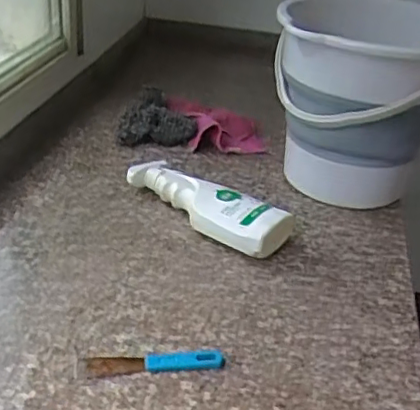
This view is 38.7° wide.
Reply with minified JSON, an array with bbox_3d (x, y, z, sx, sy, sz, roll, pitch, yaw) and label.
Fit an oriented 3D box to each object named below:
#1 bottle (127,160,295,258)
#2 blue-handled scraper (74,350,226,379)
[{"bbox_3d":[-0.005,-0.002,0.782,0.231,0.055,0.087,24,36,28],"label":"bottle"},{"bbox_3d":[-0.057,0.149,0.572,0.138,0.009,0.026,-1,32,-11],"label":"blue-handled scraper"}]

